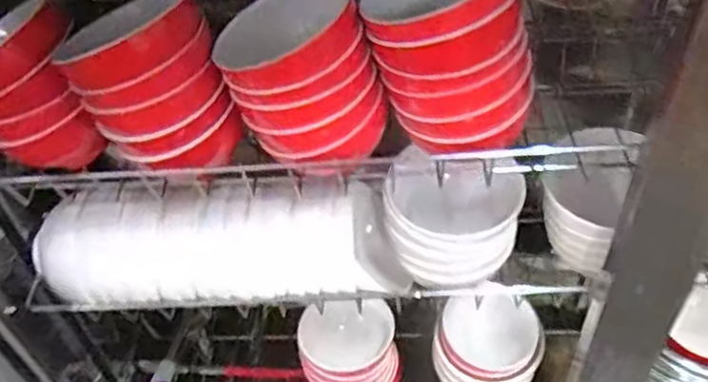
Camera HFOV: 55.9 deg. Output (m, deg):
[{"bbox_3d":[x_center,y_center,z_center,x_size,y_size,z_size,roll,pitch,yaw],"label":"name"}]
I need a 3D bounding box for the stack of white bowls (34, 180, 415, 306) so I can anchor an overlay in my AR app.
[{"bbox_3d":[-0.128,0.046,0.626,0.333,0.105,0.102,-3,46,2],"label":"stack of white bowls"}]

